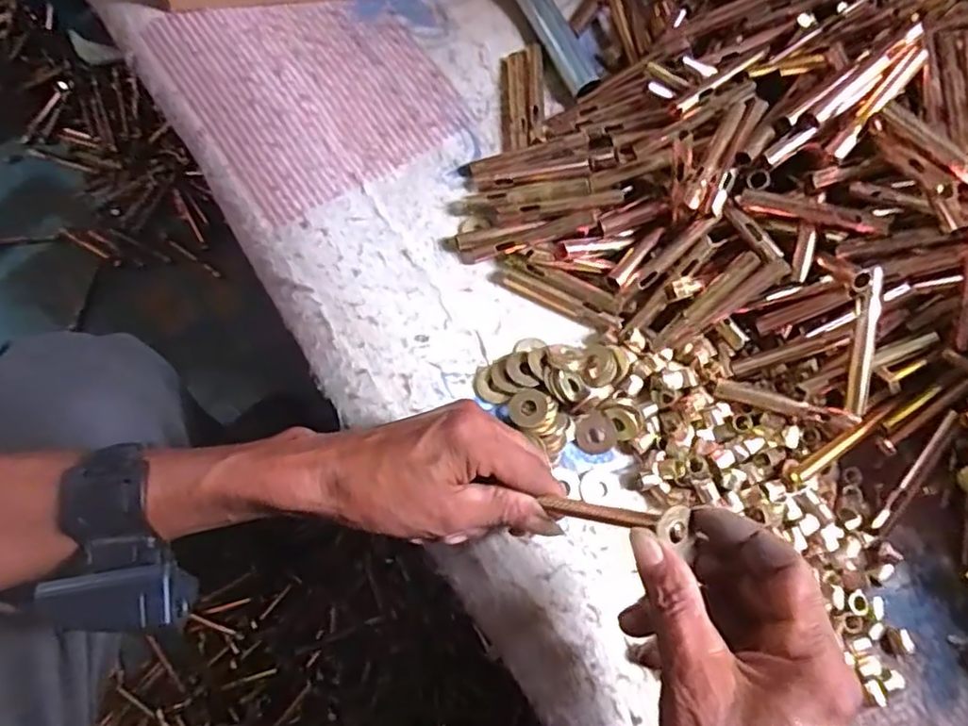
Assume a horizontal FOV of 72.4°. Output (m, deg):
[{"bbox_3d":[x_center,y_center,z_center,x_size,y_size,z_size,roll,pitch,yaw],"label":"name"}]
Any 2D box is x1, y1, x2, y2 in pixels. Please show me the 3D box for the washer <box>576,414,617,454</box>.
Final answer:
[{"bbox_3d":[0.070,0.045,0.416,0.025,0.004,0.026,1,98,9],"label":"washer"}]

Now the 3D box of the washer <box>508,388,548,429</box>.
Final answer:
[{"bbox_3d":[0.027,0.029,0.411,0.024,0.004,0.022,-2,79,12],"label":"washer"}]

